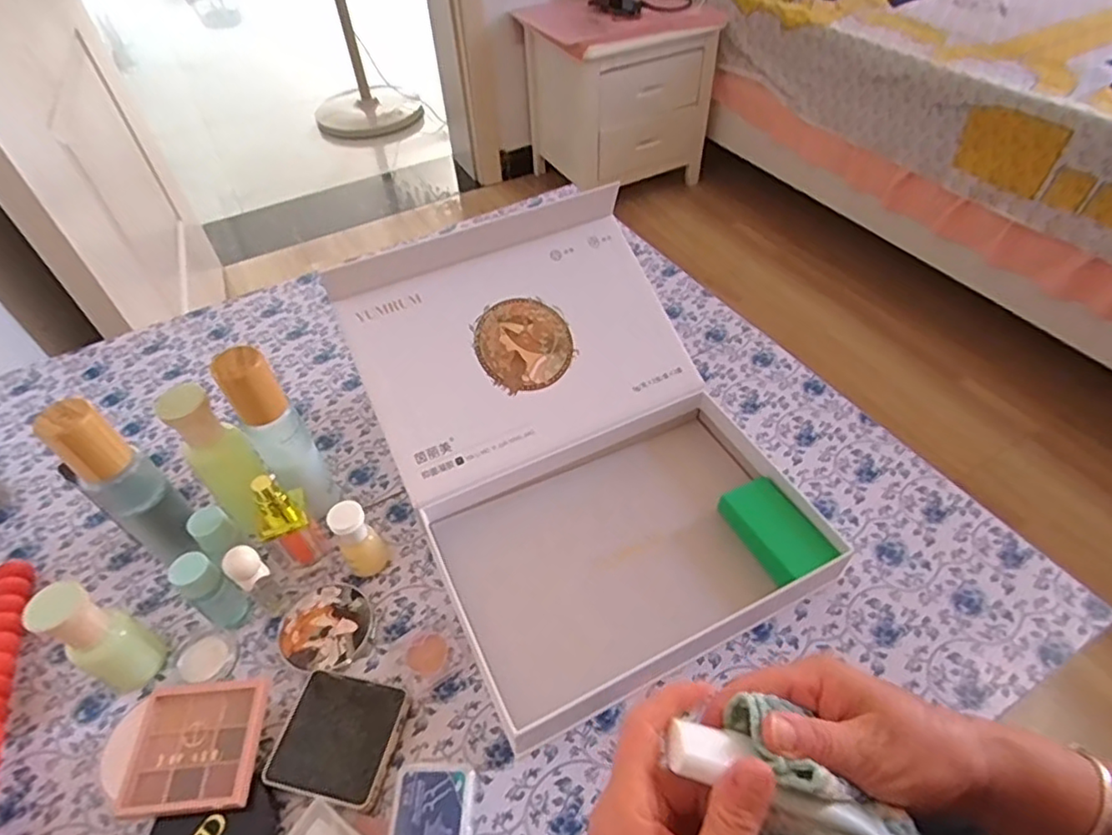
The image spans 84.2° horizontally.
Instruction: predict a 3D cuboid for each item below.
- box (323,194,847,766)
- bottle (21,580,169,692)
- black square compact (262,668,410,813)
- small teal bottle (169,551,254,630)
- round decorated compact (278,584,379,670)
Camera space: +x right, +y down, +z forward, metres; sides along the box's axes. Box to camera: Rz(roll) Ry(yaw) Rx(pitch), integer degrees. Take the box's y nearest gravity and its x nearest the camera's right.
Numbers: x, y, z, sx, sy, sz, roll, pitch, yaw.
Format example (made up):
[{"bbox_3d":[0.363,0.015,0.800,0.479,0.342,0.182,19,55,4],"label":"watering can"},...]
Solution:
[{"bbox_3d":[0.011,0.000,0.515,0.276,0.147,0.366,-22,50,-16],"label":"box"},{"bbox_3d":[-0.310,0.152,0.422,0.033,0.101,0.040,20,52,20],"label":"bottle"},{"bbox_3d":[-0.145,0.210,0.411,0.071,0.015,0.075,10,49,12],"label":"black square compact"},{"bbox_3d":[-0.253,0.130,0.456,0.030,0.072,0.028,28,55,25],"label":"small teal bottle"},{"bbox_3d":[-0.173,0.161,0.472,0.067,0.012,0.065,-2,48,2],"label":"round decorated compact"}]

